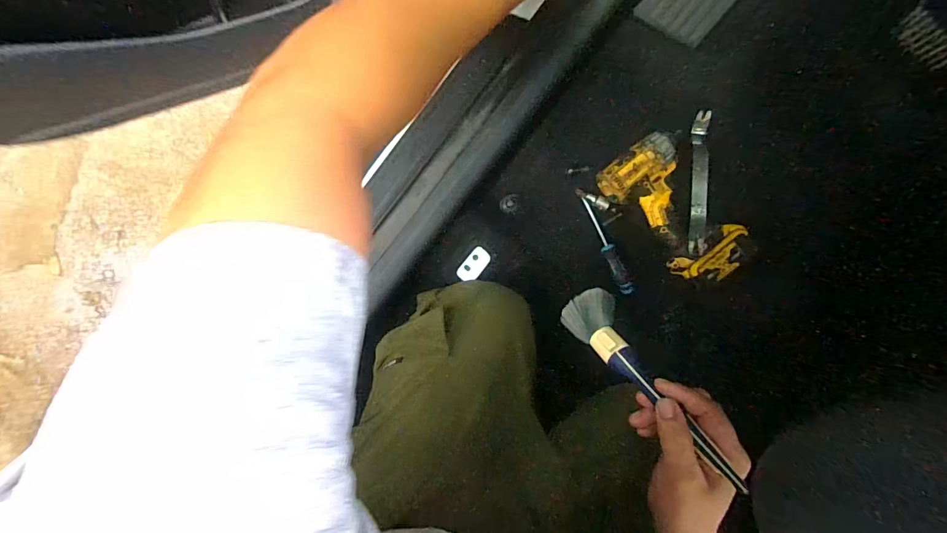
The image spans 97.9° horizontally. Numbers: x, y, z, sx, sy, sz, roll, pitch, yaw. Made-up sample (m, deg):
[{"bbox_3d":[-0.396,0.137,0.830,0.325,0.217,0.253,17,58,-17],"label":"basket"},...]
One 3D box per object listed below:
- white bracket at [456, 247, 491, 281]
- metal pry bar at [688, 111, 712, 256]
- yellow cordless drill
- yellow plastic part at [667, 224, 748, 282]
[{"bbox_3d":[0.002,-0.003,0.637,0.032,0.004,0.058,37,96,-5],"label":"white bracket"},{"bbox_3d":[0.353,-0.132,0.641,0.024,0.027,0.225,8,79,-2],"label":"metal pry bar"},{"bbox_3d":[0.274,-0.128,0.651,0.123,0.050,0.130,-38,97,5],"label":"yellow cordless drill"},{"bbox_3d":[0.367,-0.016,0.634,0.111,0.050,0.056,-40,96,5],"label":"yellow plastic part"}]

